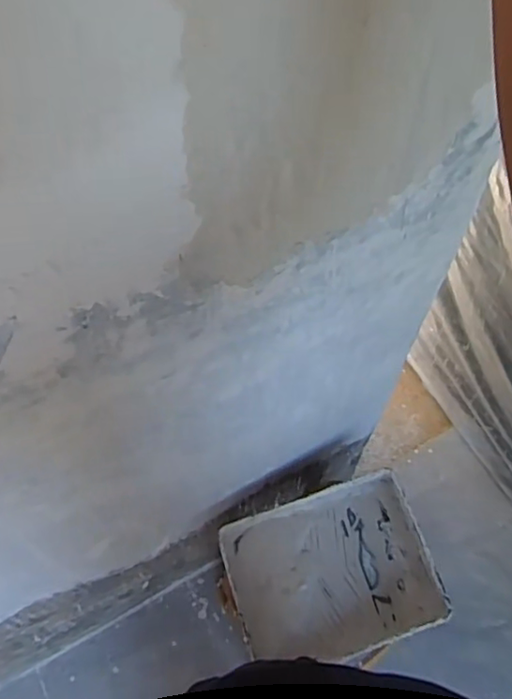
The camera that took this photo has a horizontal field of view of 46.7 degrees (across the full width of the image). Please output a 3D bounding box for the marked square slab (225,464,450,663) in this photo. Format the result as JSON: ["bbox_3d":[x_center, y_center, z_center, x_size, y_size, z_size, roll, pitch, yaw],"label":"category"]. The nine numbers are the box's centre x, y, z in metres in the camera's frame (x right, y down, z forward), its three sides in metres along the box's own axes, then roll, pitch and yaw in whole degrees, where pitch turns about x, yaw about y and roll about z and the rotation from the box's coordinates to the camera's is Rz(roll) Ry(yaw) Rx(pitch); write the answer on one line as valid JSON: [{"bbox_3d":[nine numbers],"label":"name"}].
[{"bbox_3d":[0.135,0.403,1.078,0.345,0.064,0.277,-16,60,-10],"label":"marked square slab"}]

